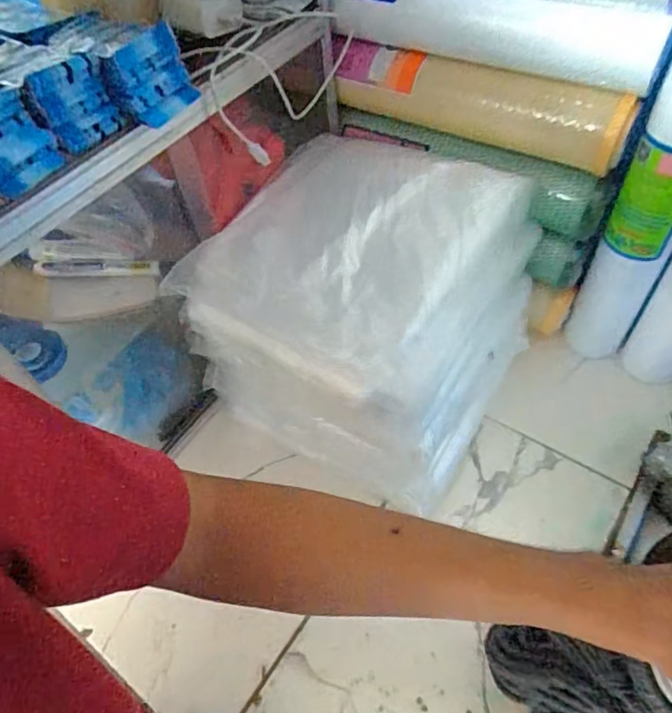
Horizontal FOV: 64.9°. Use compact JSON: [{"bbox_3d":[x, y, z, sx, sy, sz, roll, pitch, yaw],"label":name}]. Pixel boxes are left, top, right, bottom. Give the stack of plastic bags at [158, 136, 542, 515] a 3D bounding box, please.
[{"bbox_3d":[0.031,-0.050,0.508,0.263,0.191,0.251,27,60,23],"label":"stack of plastic bags"}]

